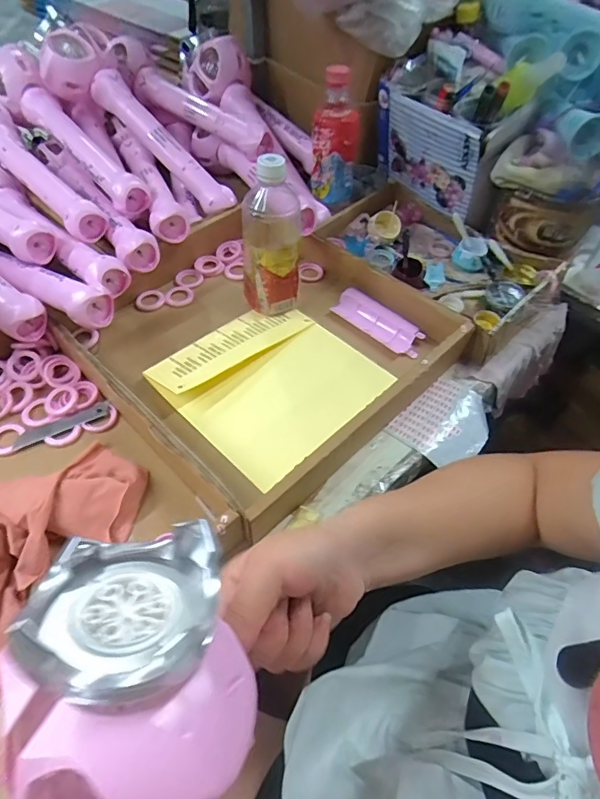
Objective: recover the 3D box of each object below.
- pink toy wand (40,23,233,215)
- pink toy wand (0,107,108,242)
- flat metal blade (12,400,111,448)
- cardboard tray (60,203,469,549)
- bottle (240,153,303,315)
[{"bbox_3d":[-0.222,-0.380,0.685,0.318,0.059,0.065,41,59,-5],"label":"pink toy wand"},{"bbox_3d":[-0.358,-0.309,0.631,0.312,0.061,0.076,39,61,23],"label":"pink toy wand"},{"bbox_3d":[-0.251,0.026,0.514,0.098,0.004,0.020,-26,60,-20],"label":"flat metal blade"},{"bbox_3d":[-0.048,-0.084,0.578,0.370,0.055,0.348,40,62,22],"label":"cardboard tray"},{"bbox_3d":[-0.034,-0.185,0.572,0.069,0.183,0.056,-4,55,-6],"label":"bottle"}]

